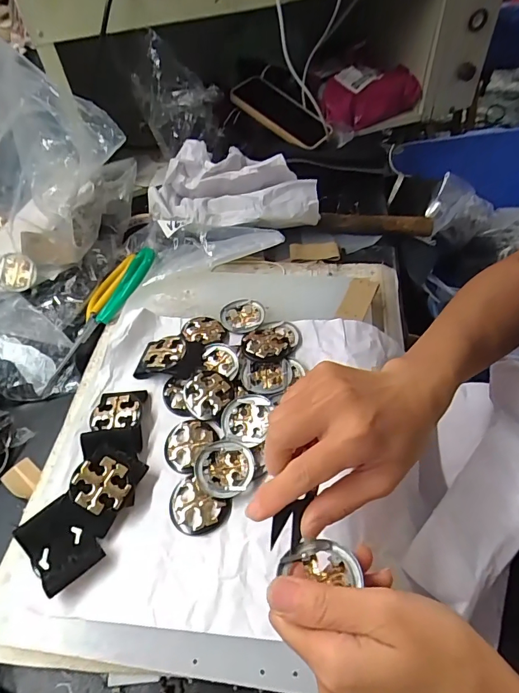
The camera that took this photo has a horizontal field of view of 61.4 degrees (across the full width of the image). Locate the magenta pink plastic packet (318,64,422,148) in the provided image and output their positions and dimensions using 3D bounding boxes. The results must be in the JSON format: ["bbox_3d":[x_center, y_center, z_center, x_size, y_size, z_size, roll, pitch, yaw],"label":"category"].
[{"bbox_3d":[0.174,-0.413,0.722,0.161,0.072,0.092,-30,55,-19],"label":"magenta pink plastic packet"}]

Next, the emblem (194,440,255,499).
[{"bbox_3d":[-0.027,0.094,0.337,0.044,0.008,0.044,-2,51,2],"label":"emblem"}]

